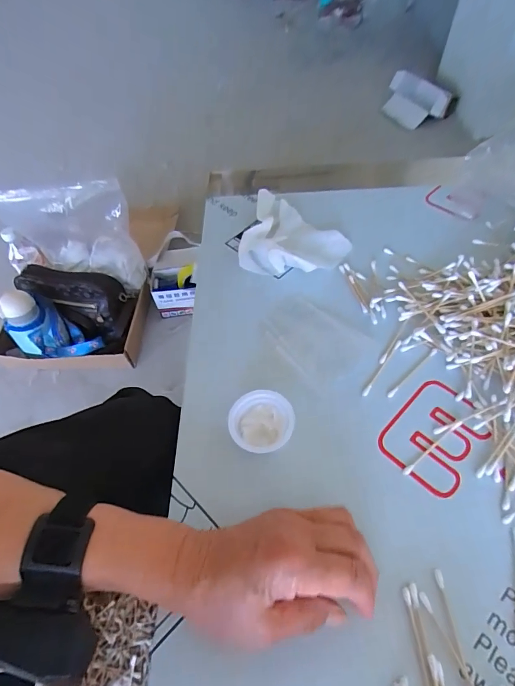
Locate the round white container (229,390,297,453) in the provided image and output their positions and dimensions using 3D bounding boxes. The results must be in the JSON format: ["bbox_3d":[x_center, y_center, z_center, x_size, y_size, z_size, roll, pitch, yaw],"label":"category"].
[{"bbox_3d":[0.005,0.072,0.338,0.052,0.035,0.053,-2,56,4],"label":"round white container"}]

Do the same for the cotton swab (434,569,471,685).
[{"bbox_3d":[0.131,0.193,0.258,0.005,0.004,0.073,-5,56,2],"label":"cotton swab"}]

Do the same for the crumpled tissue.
[{"bbox_3d":[0.049,-0.134,0.469,0.120,0.037,0.124,9,58,11],"label":"crumpled tissue"}]

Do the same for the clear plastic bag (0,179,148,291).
[{"bbox_3d":[-0.414,-0.240,0.907,0.281,0.276,0.085,3,56,6],"label":"clear plastic bag"}]

